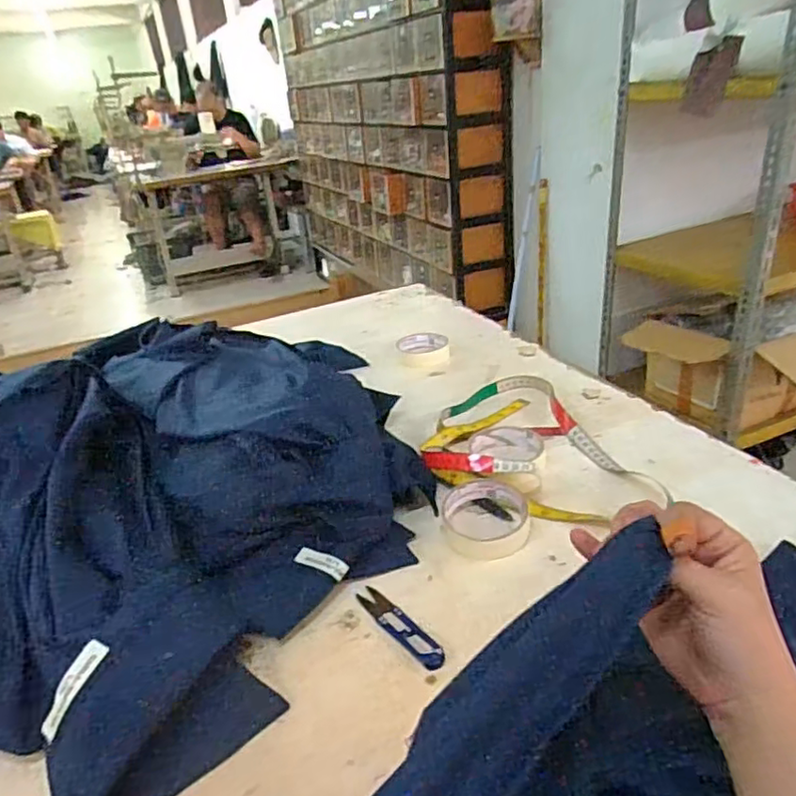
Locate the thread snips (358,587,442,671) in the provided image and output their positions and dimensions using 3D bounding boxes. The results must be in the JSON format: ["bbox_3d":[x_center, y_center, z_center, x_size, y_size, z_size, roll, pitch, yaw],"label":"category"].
[{"bbox_3d":[0.002,0.183,0.508,0.022,0.009,0.106,-23,31,-31],"label":"thread snips"}]

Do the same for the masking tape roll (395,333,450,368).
[{"bbox_3d":[0.042,-0.077,1.001,0.081,0.028,0.081,-5,26,2],"label":"masking tape roll"}]

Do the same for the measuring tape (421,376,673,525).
[{"bbox_3d":[0.131,0.050,0.704,0.206,0.041,0.319,-11,27,-10],"label":"measuring tape"}]

